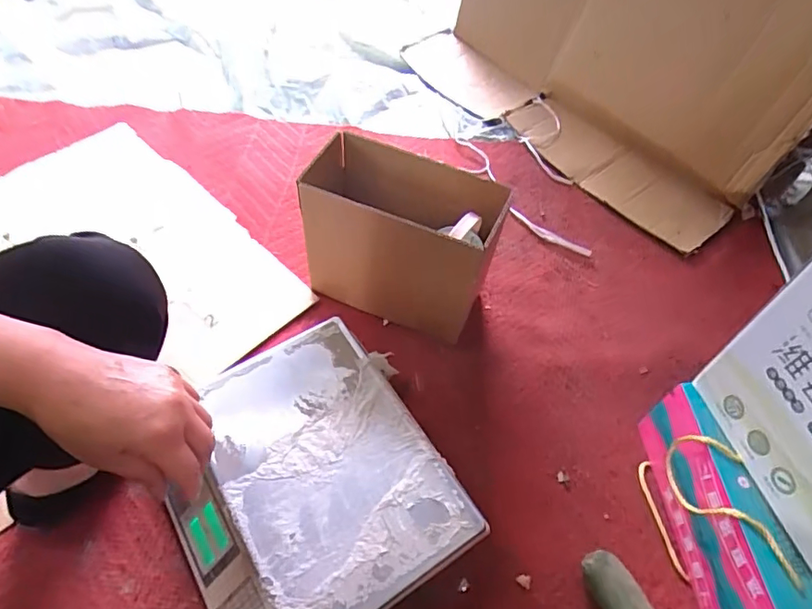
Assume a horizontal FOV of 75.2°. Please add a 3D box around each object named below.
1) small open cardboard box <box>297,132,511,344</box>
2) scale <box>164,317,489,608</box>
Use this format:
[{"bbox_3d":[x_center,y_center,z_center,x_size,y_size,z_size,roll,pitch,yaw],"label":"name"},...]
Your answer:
[{"bbox_3d":[-0.014,-0.086,0.797,0.272,0.245,0.140,16,54,8],"label":"small open cardboard box"},{"bbox_3d":[-0.124,0.220,0.642,0.300,0.090,0.330,-25,59,-21],"label":"scale"}]

